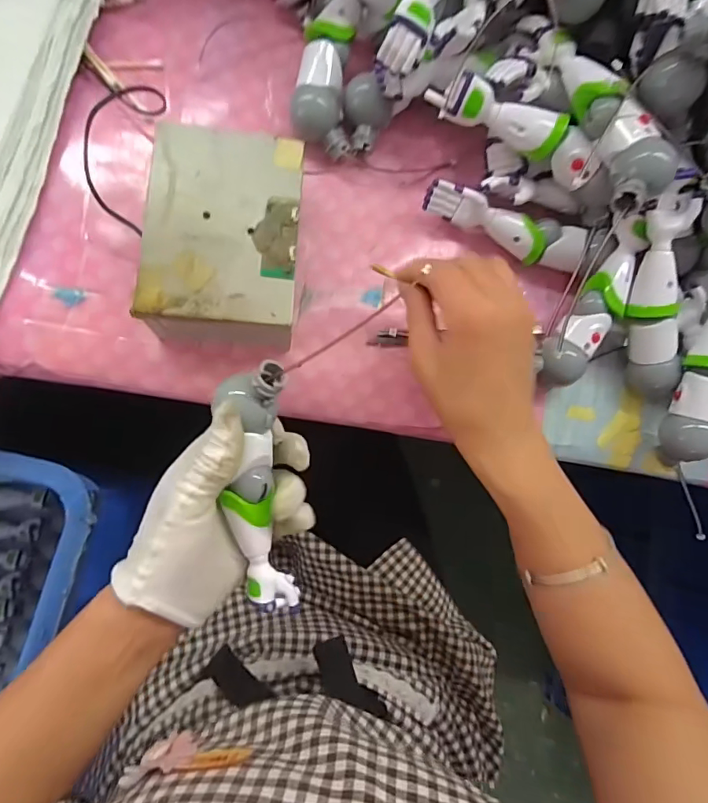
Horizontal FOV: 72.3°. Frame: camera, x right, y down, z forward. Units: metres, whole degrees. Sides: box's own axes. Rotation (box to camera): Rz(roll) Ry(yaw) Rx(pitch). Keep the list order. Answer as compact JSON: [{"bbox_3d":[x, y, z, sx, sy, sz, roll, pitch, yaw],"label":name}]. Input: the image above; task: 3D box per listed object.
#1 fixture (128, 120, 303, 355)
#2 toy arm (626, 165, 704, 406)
[{"bbox_3d":[-0.085,-0.101,0.321,0.095,0.056,0.132,4,81,-6],"label":"fixture"},{"bbox_3d":[0.213,-0.074,0.340,0.036,0.031,0.155,-7,109,-9],"label":"toy arm"}]

